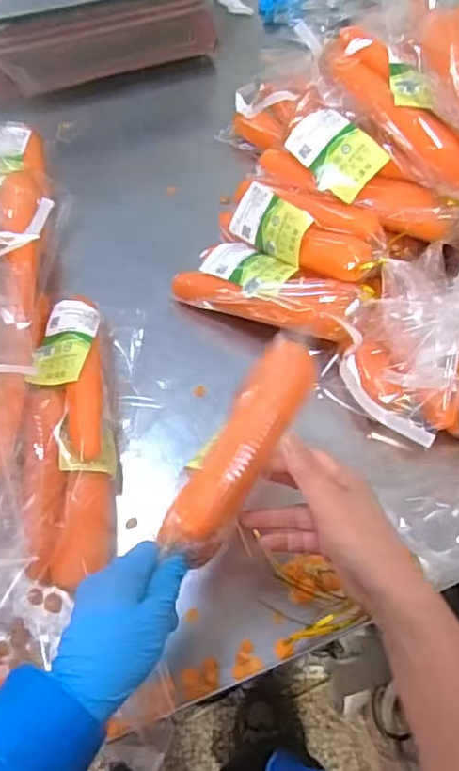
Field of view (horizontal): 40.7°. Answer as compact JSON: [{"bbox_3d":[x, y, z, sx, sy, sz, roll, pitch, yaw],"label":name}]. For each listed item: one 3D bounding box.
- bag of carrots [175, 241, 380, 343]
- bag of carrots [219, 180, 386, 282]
[{"bbox_3d":[0.041,-0.094,0.642,0.197,0.046,0.083,21,63,26],"label":"bag of carrots"},{"bbox_3d":[0.072,-0.162,0.639,0.182,0.054,0.062,24,64,24],"label":"bag of carrots"}]

